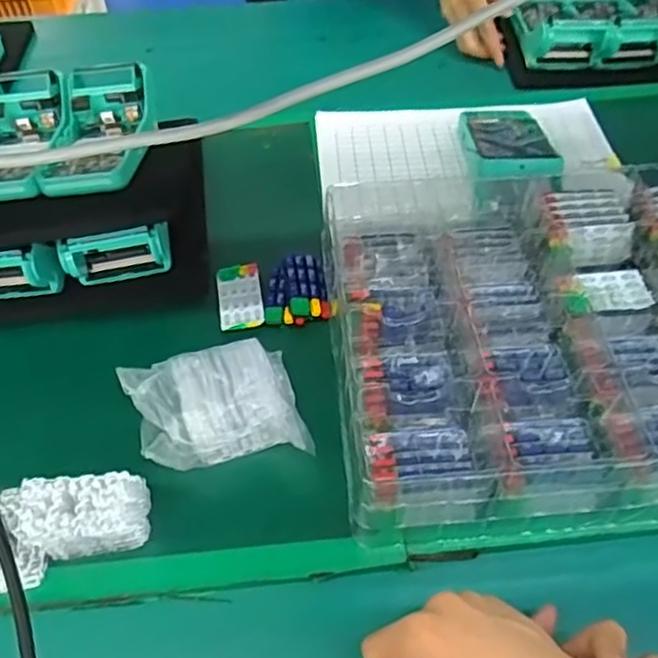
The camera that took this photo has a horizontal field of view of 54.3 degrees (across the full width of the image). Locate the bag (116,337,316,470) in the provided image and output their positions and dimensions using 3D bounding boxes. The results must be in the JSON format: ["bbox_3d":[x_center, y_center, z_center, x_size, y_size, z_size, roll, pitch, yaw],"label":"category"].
[{"bbox_3d":[-0.080,0.064,0.461,0.116,0.051,0.097,-14,52,-9],"label":"bag"}]

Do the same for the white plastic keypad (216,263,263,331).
[{"bbox_3d":[-0.076,-0.028,0.544,0.035,0.004,0.066,-8,51,-5],"label":"white plastic keypad"}]

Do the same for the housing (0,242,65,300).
[{"bbox_3d":[-0.261,-0.041,0.517,0.085,0.063,0.038,-8,51,-5],"label":"housing"}]

